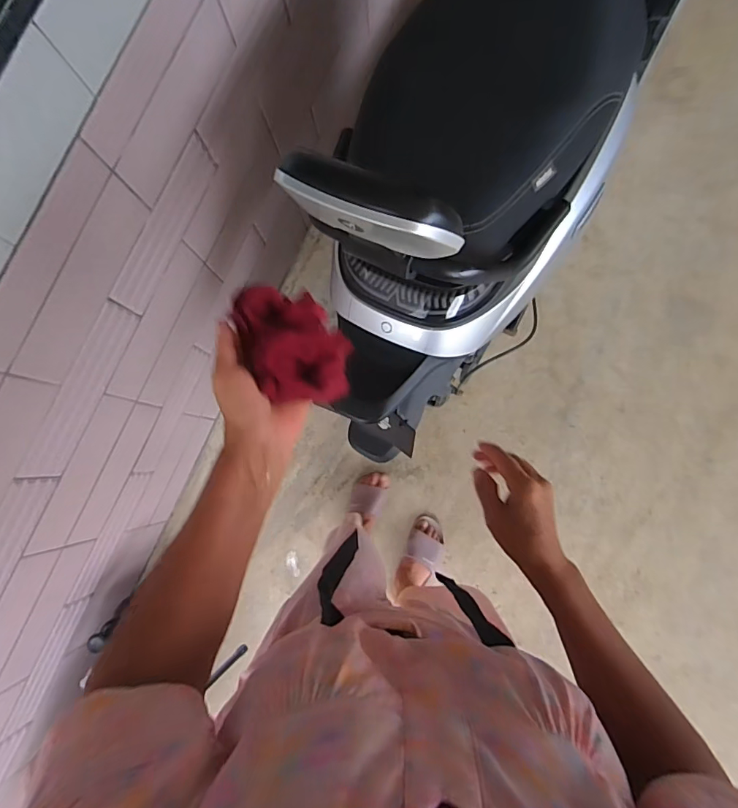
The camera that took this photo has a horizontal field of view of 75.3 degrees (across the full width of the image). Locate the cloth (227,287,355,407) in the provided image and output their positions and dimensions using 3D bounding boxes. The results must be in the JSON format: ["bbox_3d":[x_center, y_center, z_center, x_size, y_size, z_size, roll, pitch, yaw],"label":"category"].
[{"bbox_3d":[-0.064,-0.055,0.430,0.098,0.039,0.112,-6,66,-41],"label":"cloth"}]

